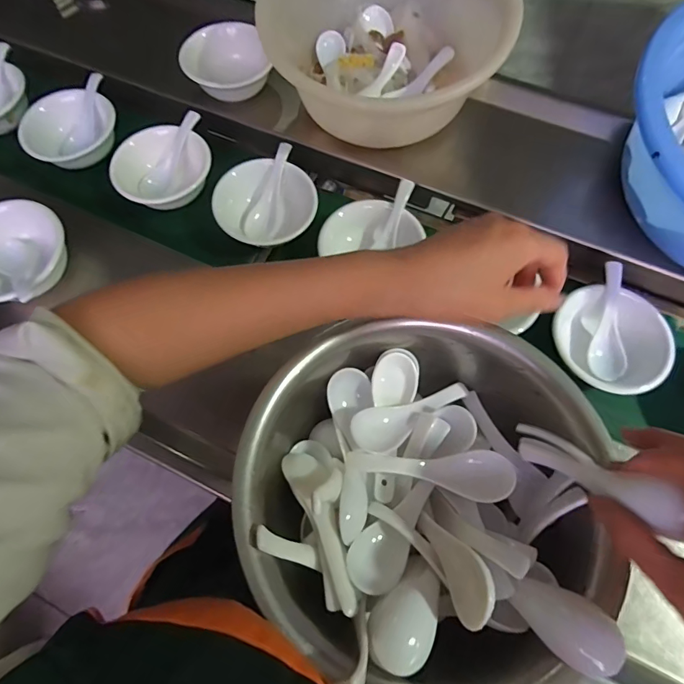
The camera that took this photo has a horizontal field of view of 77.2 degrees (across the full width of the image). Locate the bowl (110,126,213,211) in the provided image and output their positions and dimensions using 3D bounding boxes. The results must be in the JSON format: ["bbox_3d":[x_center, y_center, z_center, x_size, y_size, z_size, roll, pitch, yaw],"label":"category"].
[{"bbox_3d":[-0.219,-0.211,0.529,0.117,0.054,0.099,-4,90,-5],"label":"bowl"}]

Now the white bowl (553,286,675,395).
[{"bbox_3d":[0.272,0.002,0.433,0.089,0.045,0.101,-32,72,-15],"label":"white bowl"}]

